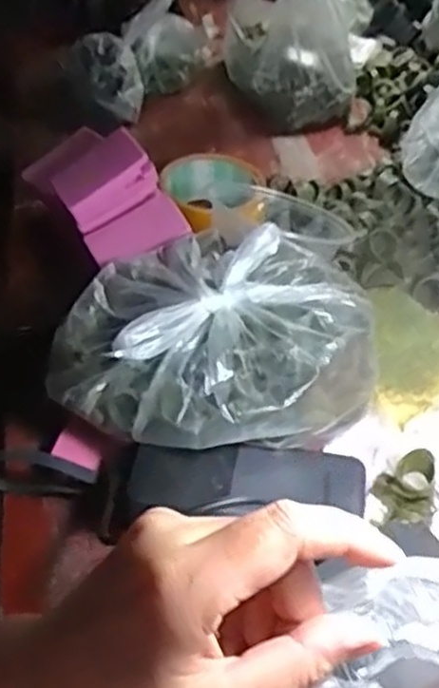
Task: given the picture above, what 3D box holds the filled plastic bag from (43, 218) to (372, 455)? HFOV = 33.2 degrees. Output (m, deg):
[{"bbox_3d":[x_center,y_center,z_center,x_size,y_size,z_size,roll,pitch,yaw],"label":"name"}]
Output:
[{"bbox_3d":[0.003,-0.003,0.447,0.181,0.085,0.149,21,50,19],"label":"filled plastic bag"}]

